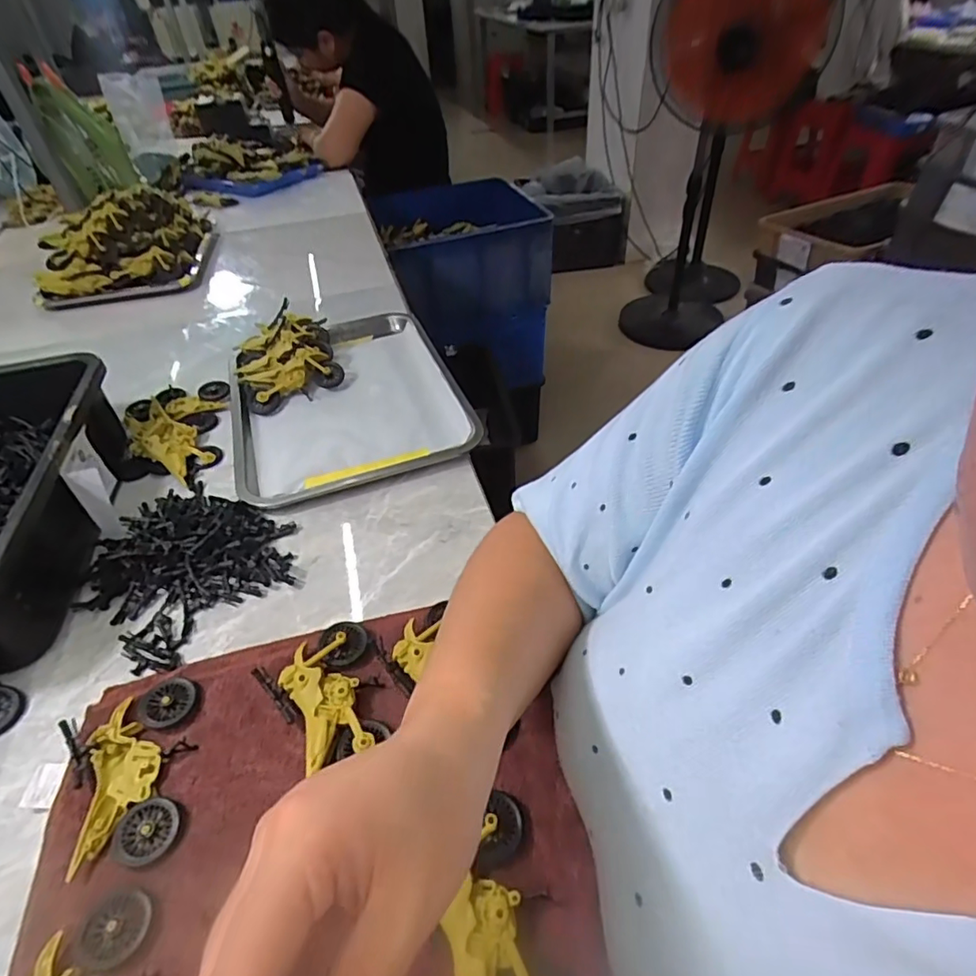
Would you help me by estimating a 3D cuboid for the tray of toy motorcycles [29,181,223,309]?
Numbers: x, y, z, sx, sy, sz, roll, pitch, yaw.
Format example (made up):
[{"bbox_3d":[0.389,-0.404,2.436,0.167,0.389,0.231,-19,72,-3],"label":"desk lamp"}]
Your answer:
[{"bbox_3d":[-0.667,-0.460,1.025,0.249,0.125,0.315,-11,43,-8],"label":"tray of toy motorcycles"}]

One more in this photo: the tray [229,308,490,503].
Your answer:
[{"bbox_3d":[-0.184,-0.121,0.694,0.259,0.024,0.356,-16,44,-13],"label":"tray"}]

